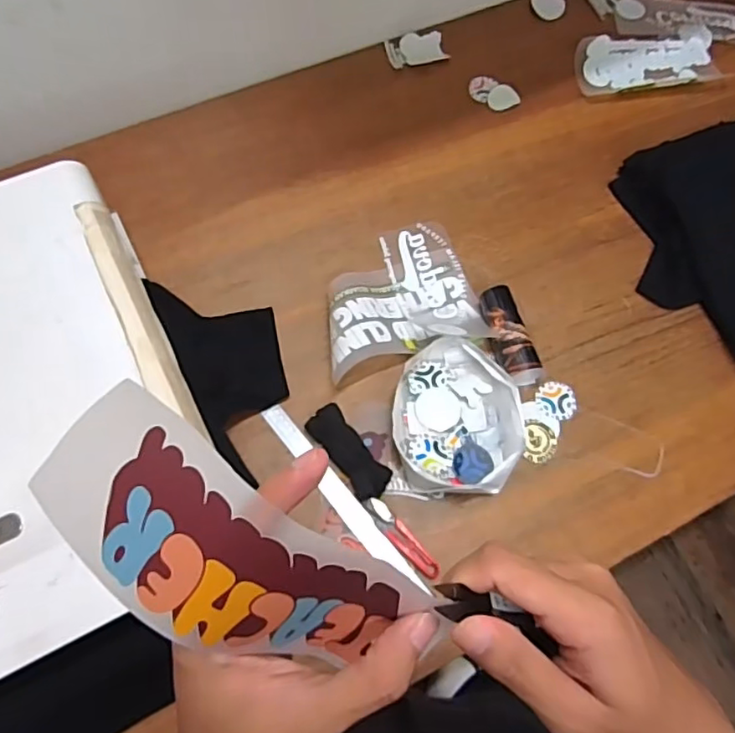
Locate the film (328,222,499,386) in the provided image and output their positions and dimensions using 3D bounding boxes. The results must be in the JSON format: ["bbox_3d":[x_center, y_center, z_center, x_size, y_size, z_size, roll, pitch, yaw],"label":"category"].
[{"bbox_3d":[0.036,-0.110,0.827,0.226,0.063,0.212,-16,71,-8],"label":"film"}]

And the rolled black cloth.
[{"bbox_3d":[-0.024,0.110,0.756,0.050,0.025,0.127,-38,75,-15],"label":"rolled black cloth"}]

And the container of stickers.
[{"bbox_3d":[0.116,0.064,0.773,0.159,0.045,0.194,0,69,-2],"label":"container of stickers"}]

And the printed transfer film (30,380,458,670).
[{"bbox_3d":[-0.047,0.068,0.214,0.152,0.048,0.062,32,71,-4],"label":"printed transfer film"}]

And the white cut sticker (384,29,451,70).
[{"bbox_3d":[0.085,-0.555,1.033,0.101,0.005,0.060,-15,83,-6],"label":"white cut sticker"}]

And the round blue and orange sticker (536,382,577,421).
[{"bbox_3d":[0.258,0.047,0.810,0.052,0.008,0.054,1,69,-2],"label":"round blue and orange sticker"}]

